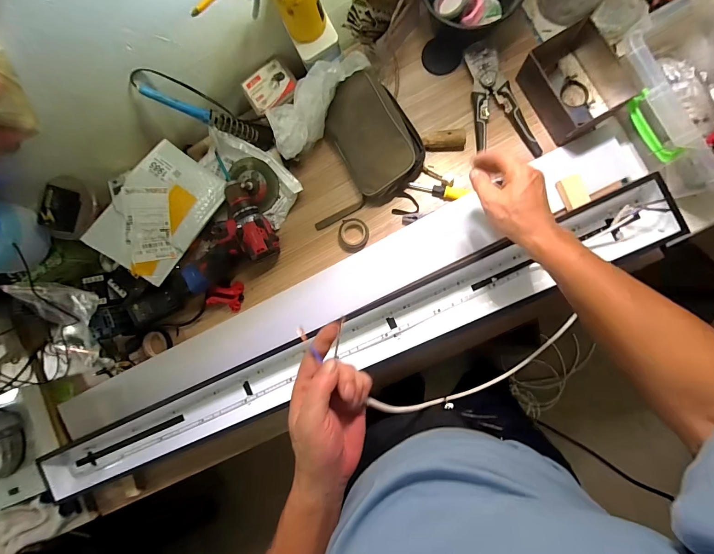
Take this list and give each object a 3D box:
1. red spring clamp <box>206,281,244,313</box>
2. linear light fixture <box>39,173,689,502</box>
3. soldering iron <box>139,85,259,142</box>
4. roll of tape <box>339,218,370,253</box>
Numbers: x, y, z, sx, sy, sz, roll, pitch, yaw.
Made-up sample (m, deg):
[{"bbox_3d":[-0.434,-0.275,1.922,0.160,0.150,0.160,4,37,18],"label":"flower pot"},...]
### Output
[{"bbox_3d":[-0.259,0.042,0.647,0.069,0.031,0.057,-6,88,9],"label":"red spring clamp"},{"bbox_3d":[-0.061,0.154,0.597,1.189,0.061,0.111,-26,85,8],"label":"linear light fixture"},{"bbox_3d":[-0.262,-0.277,0.571,0.028,0.187,0.024,13,92,54],"label":"soldering iron"},{"bbox_3d":[-0.006,-0.078,0.620,0.054,0.016,0.061,-8,88,9],"label":"roll of tape"}]

